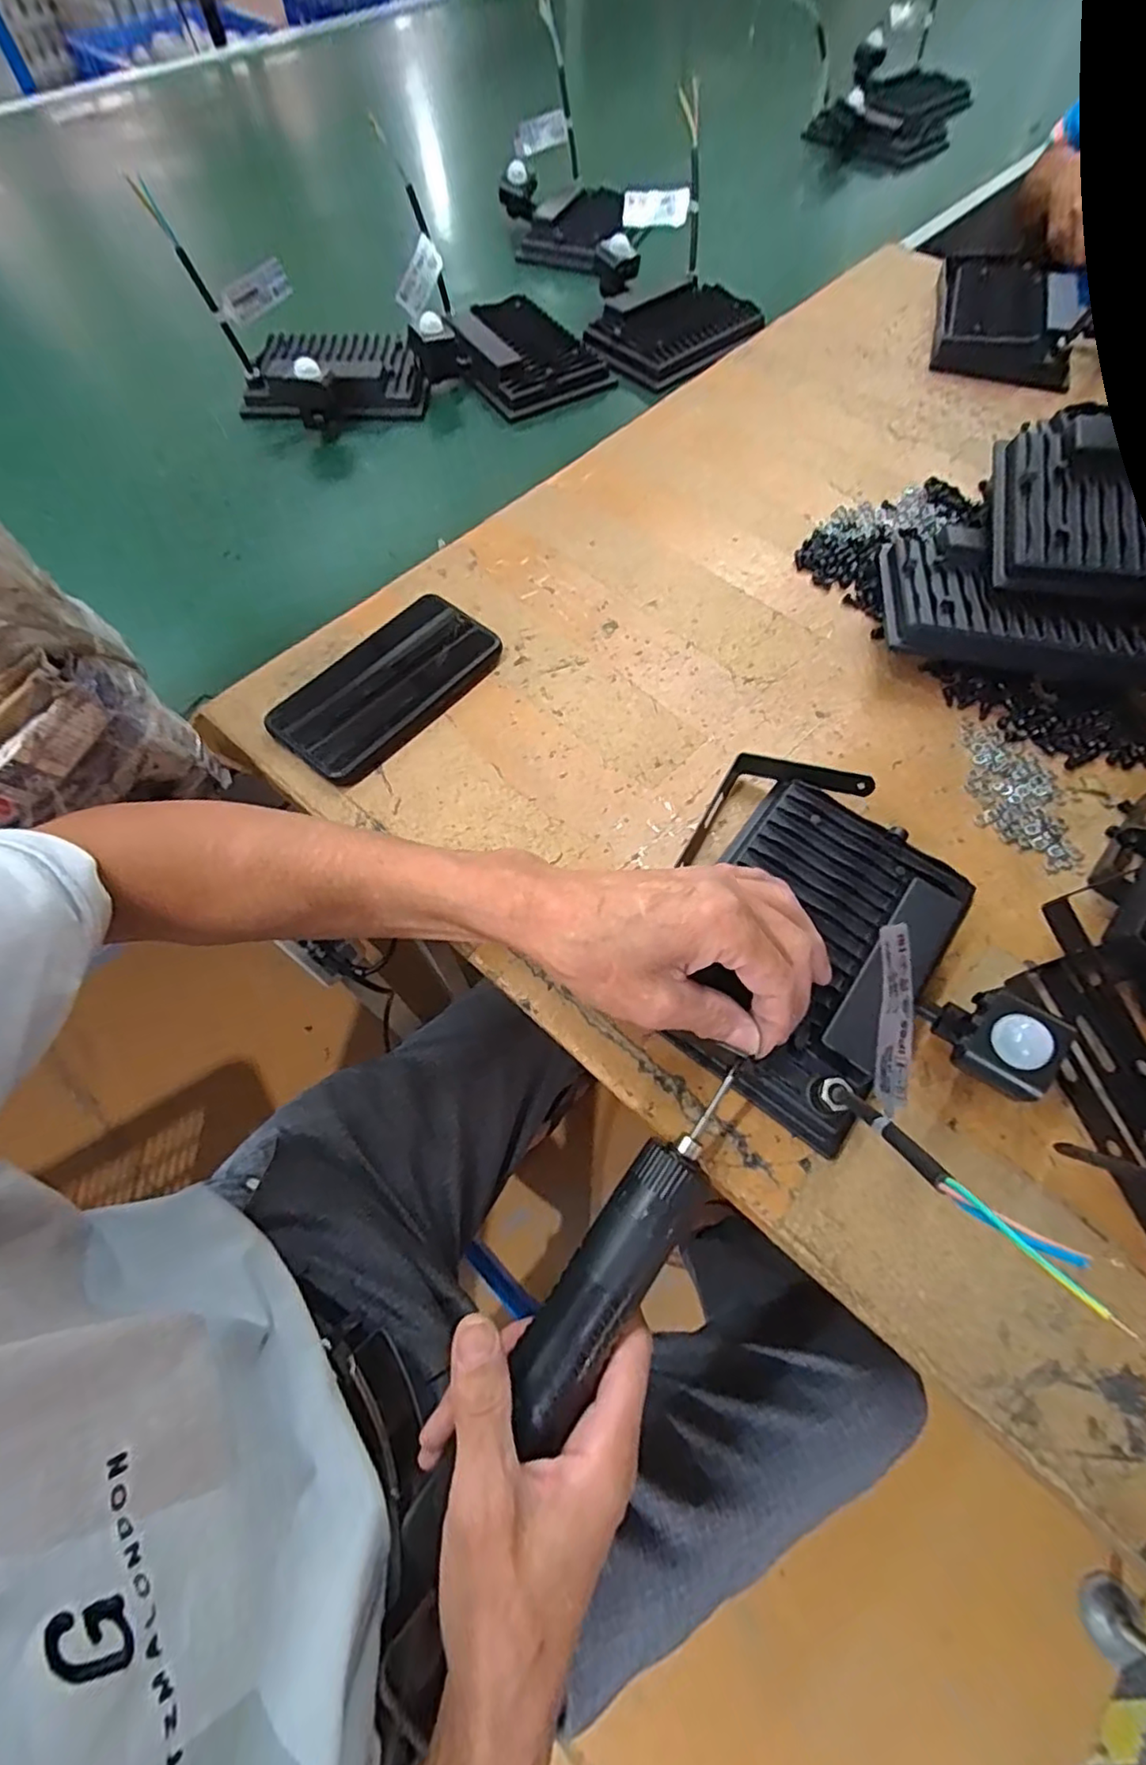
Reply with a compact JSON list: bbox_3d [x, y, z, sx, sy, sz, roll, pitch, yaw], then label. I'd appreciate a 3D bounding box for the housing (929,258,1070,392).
[{"bbox_3d":[0.438,-0.579,0.647,0.118,0.028,0.197,13,64,6],"label":"housing"}]

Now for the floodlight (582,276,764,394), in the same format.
[{"bbox_3d":[0.111,-0.591,0.675,0.187,0.035,0.143,-40,70,-18],"label":"floodlight"}]

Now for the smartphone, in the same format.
[{"bbox_3d":[-0.127,-0.136,0.434,0.085,0.013,0.158,37,69,16],"label":"smartphone"}]

